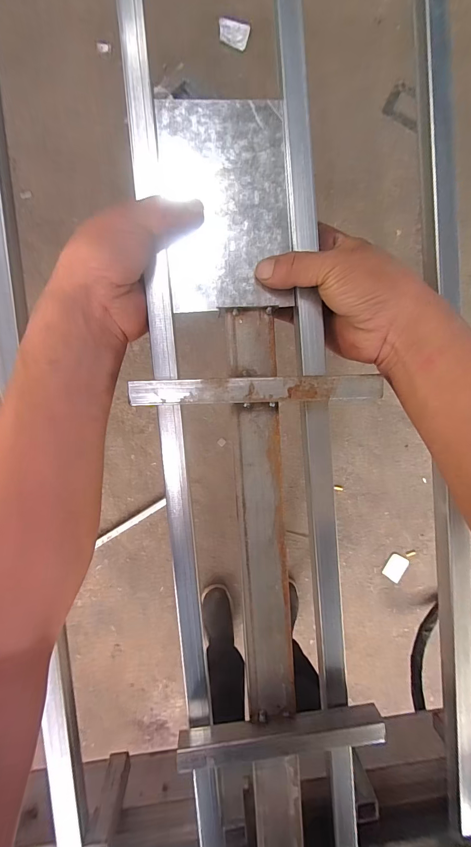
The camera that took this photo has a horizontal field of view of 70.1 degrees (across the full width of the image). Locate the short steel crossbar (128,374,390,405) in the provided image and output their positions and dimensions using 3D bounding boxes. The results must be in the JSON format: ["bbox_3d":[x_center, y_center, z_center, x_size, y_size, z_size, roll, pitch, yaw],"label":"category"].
[{"bbox_3d":[0.017,-0.026,0.264,0.190,0.020,0.019,-2,93,-4],"label":"short steel crossbar"}]

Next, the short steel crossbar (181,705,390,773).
[{"bbox_3d":[0.038,0.261,0.279,0.168,0.021,0.020,-5,94,-4],"label":"short steel crossbar"}]

